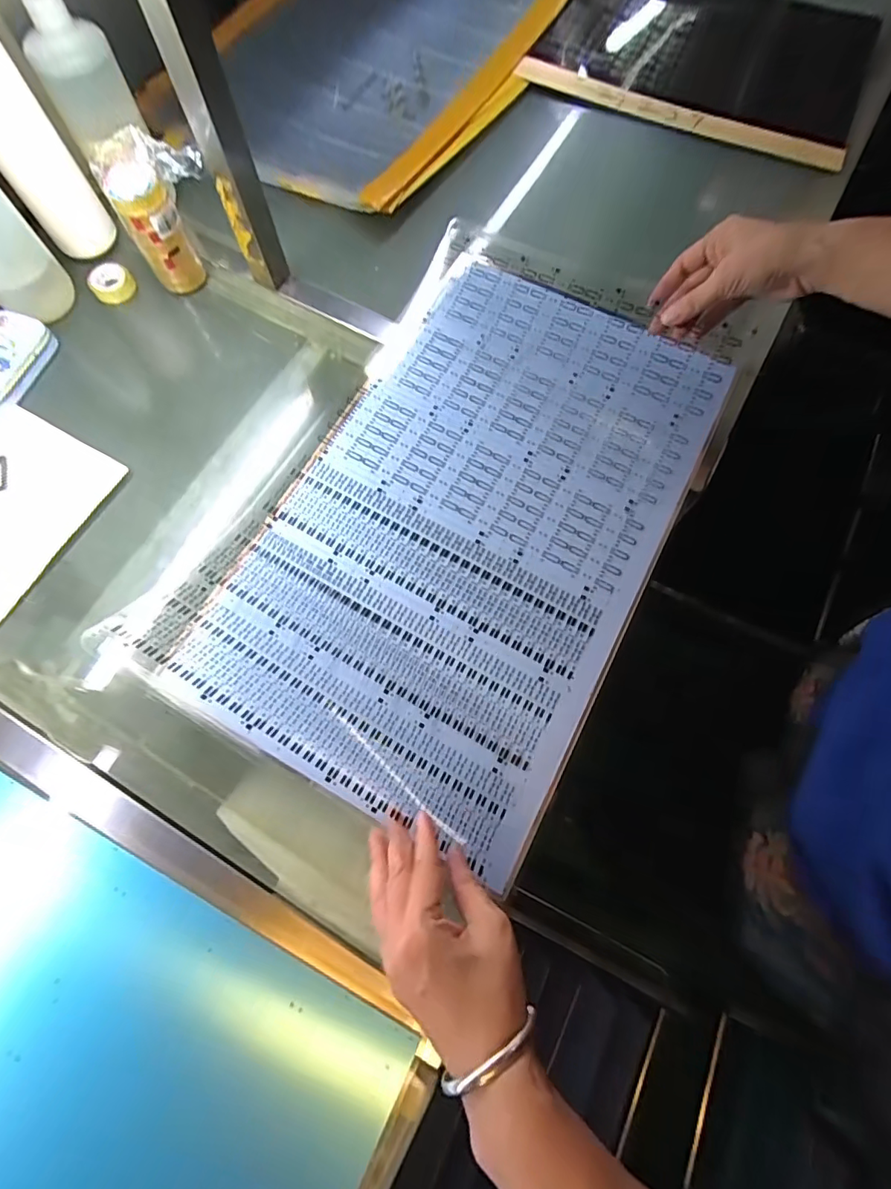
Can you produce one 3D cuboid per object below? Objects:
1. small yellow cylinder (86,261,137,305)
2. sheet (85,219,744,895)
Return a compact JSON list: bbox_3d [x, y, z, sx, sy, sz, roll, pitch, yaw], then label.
[{"bbox_3d":[-0.359,-0.335,0.513,0.043,0.016,0.044,0,73,-1],"label":"small yellow cylinder"},{"bbox_3d":[0.025,-0.091,0.419,0.332,0.056,0.524,28,74,8],"label":"sheet"}]

